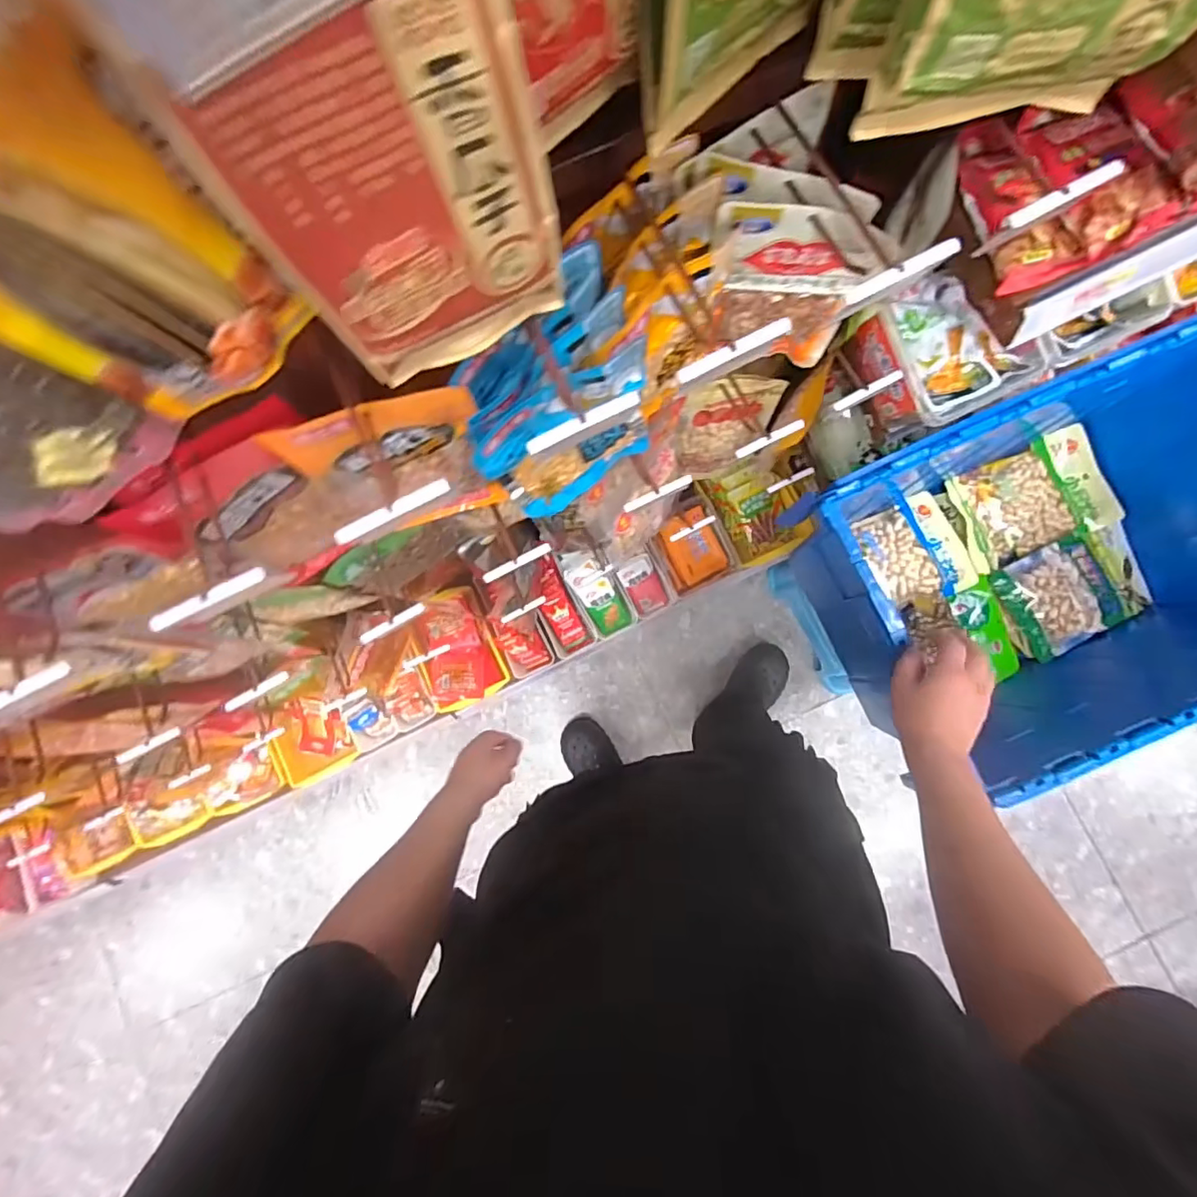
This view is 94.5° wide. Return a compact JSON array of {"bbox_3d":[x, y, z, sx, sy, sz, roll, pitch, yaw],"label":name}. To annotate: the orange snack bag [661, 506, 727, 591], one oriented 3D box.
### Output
[{"bbox_3d":[0.199,-0.108,1.179,0.121,0.057,0.146,-23,109,2],"label":"orange snack bag"}]

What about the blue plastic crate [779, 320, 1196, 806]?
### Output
[{"bbox_3d":[0.616,-0.035,0.761,0.566,0.302,0.430,-23,83,1],"label":"blue plastic crate"}]

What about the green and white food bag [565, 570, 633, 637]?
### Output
[{"bbox_3d":[0.006,-0.002,1.200,0.083,0.046,0.165,-30,109,4],"label":"green and white food bag"}]

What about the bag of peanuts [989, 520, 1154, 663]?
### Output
[{"bbox_3d":[0.765,-0.016,0.888,0.227,0.027,0.153,-26,83,0],"label":"bag of peanuts"}]

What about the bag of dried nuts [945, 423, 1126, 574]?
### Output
[{"bbox_3d":[0.693,-0.160,0.882,0.214,0.028,0.164,-22,83,1],"label":"bag of dried nuts"}]

